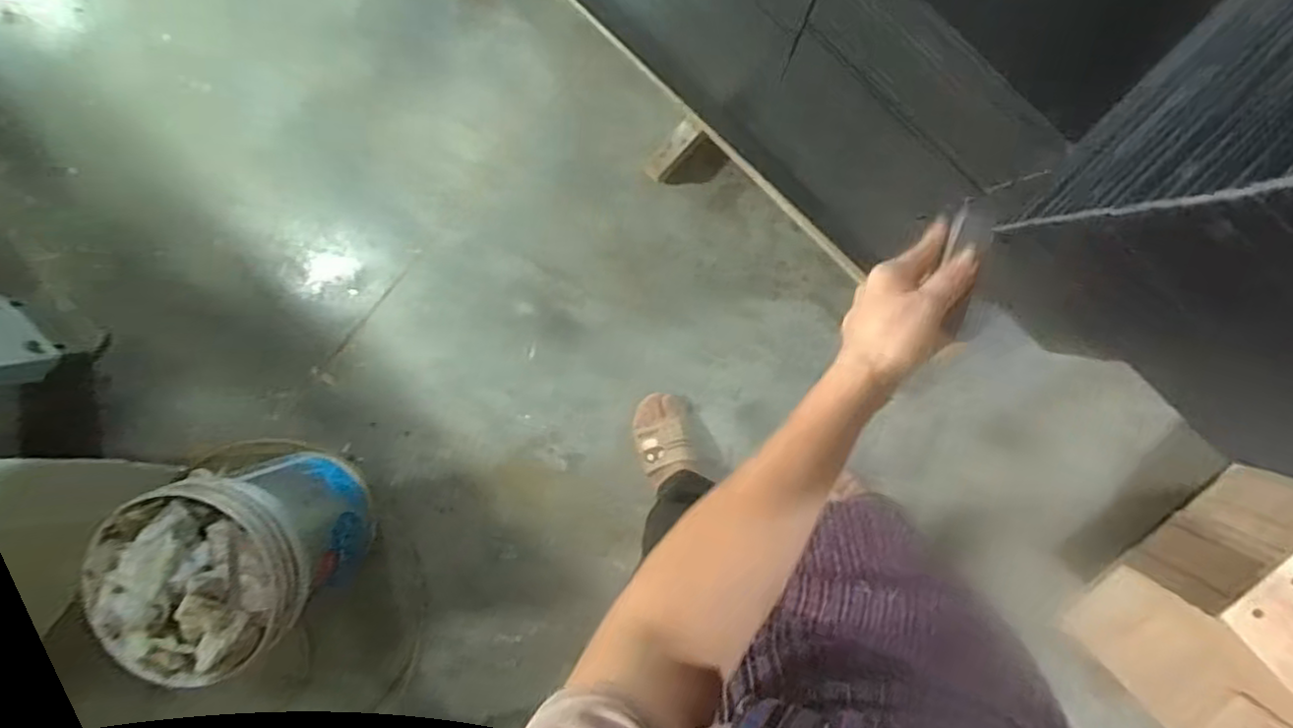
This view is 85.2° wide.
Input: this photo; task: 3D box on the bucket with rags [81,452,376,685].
[{"bbox_3d":[-0.752,0.347,1.338,0.365,0.435,0.325,-34,92,6],"label":"bucket with rags"}]

